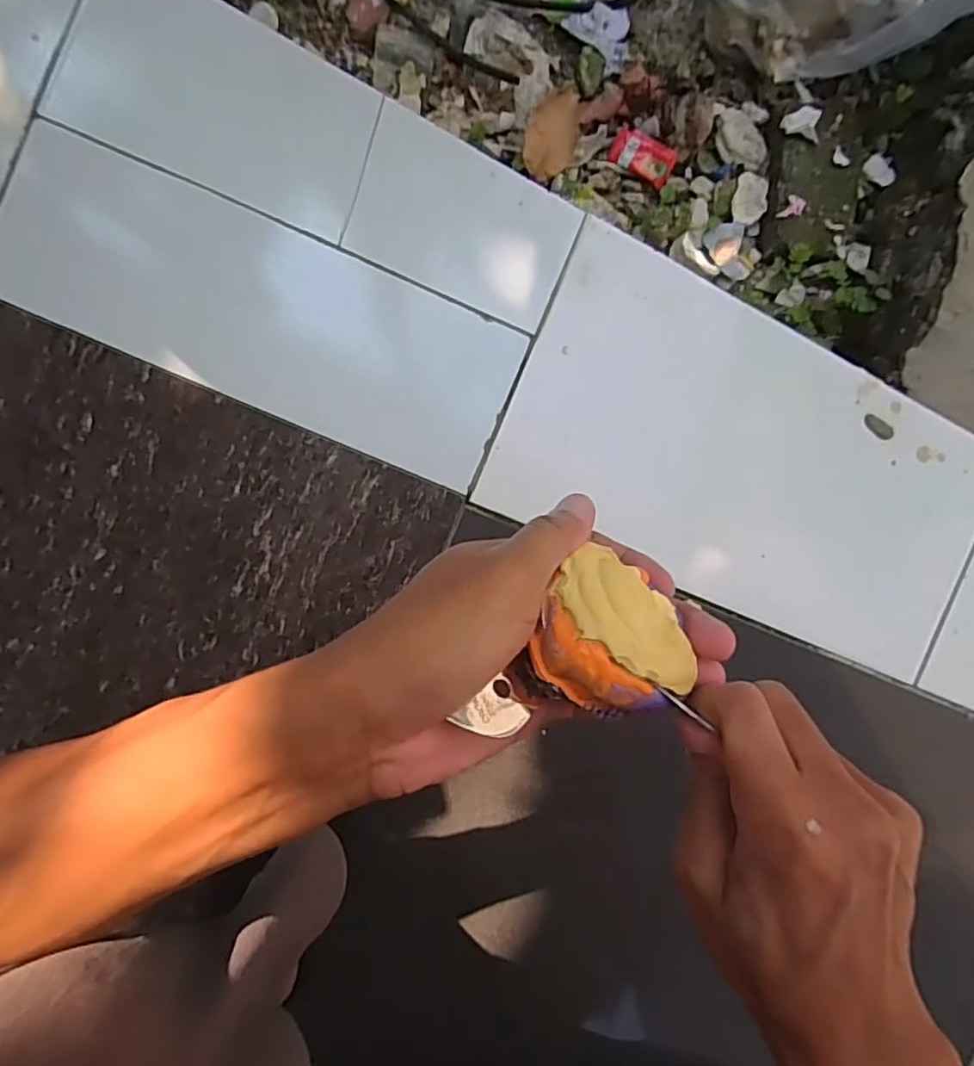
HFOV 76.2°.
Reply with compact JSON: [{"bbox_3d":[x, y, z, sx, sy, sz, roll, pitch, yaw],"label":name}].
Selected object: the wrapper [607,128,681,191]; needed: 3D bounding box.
[{"bbox_3d":[0.157,-0.378,0.625,0.064,0.006,0.039,21,92,-4],"label":"wrapper"}]

